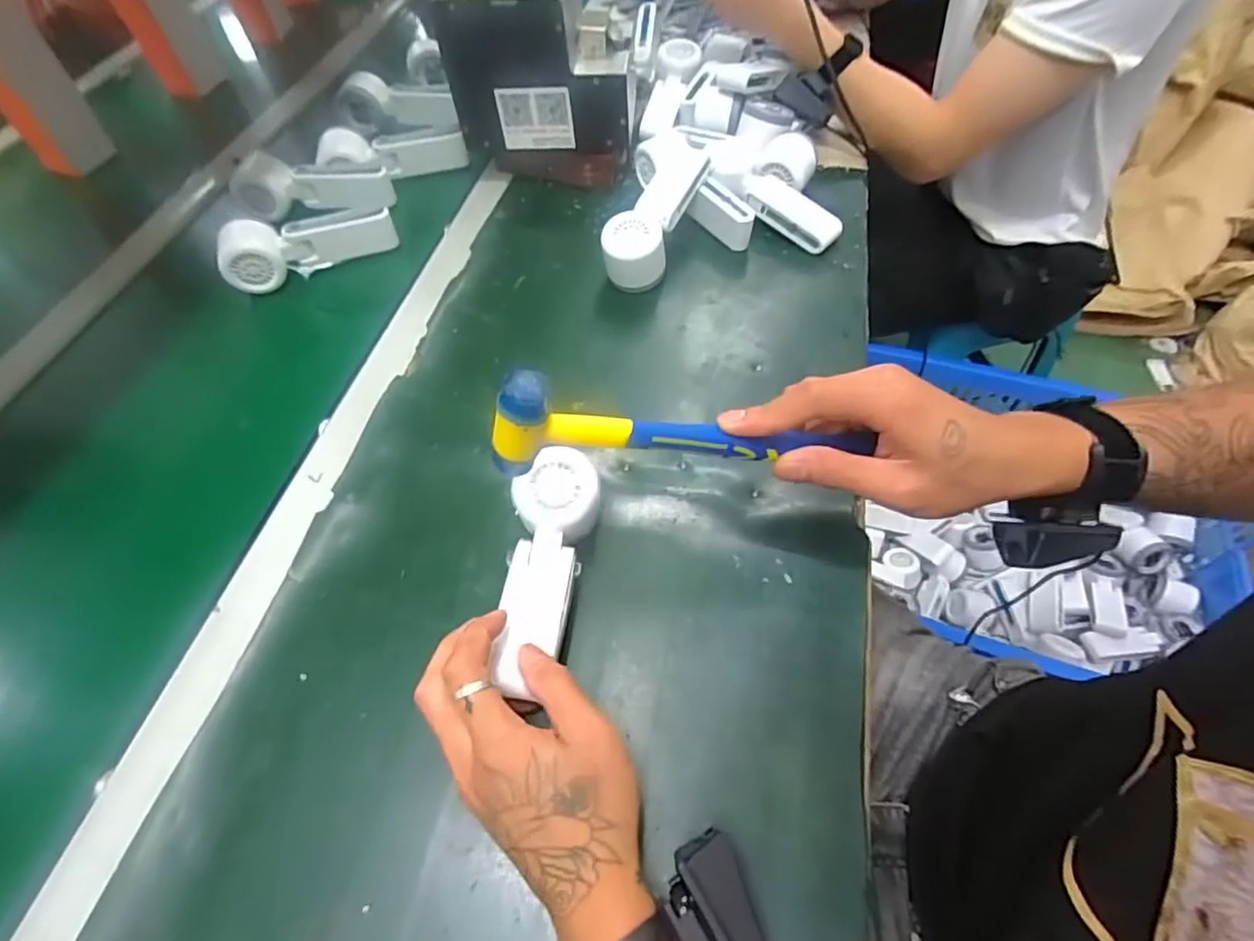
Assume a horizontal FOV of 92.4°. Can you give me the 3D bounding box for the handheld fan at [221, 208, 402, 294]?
[{"bbox_3d":[-0.316,-0.224,0.604,0.159,0.054,0.042,-15,57,-8],"label":"handheld fan"}]

